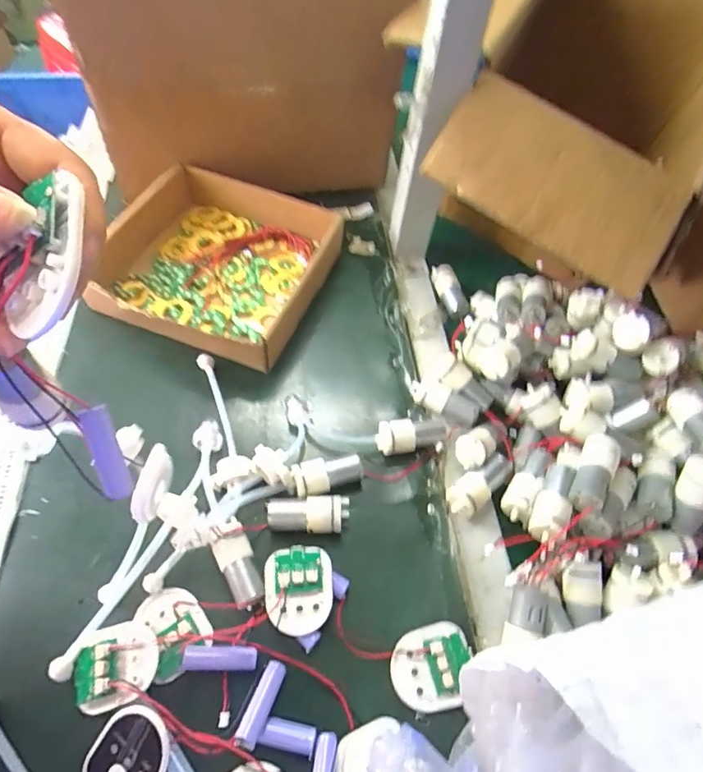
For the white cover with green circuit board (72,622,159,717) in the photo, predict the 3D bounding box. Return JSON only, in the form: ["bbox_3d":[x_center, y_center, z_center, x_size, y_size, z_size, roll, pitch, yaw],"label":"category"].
[{"bbox_3d":[-0.162,0.194,0.332,0.056,0.017,0.050,-12,58,-13],"label":"white cover with green circuit board"}]

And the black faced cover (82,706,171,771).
[{"bbox_3d":[-0.141,0.235,0.301,0.051,0.008,0.057,23,81,18],"label":"black faced cover"}]

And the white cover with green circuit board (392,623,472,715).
[{"bbox_3d":[0.061,0.202,0.342,0.061,0.014,0.050,-15,59,-14],"label":"white cover with green circuit board"}]

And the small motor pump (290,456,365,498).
[{"bbox_3d":[-0.020,0.077,0.411,0.059,0.023,0.025,-14,59,-14],"label":"small motor pump"}]

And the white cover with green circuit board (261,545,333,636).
[{"bbox_3d":[-0.039,0.149,0.352,0.050,0.011,0.059,-7,57,-9],"label":"white cover with green circuit board"}]

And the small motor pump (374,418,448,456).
[{"bbox_3d":[0.055,0.047,0.441,0.067,0.024,0.025,-4,57,-8],"label":"small motor pump"}]

